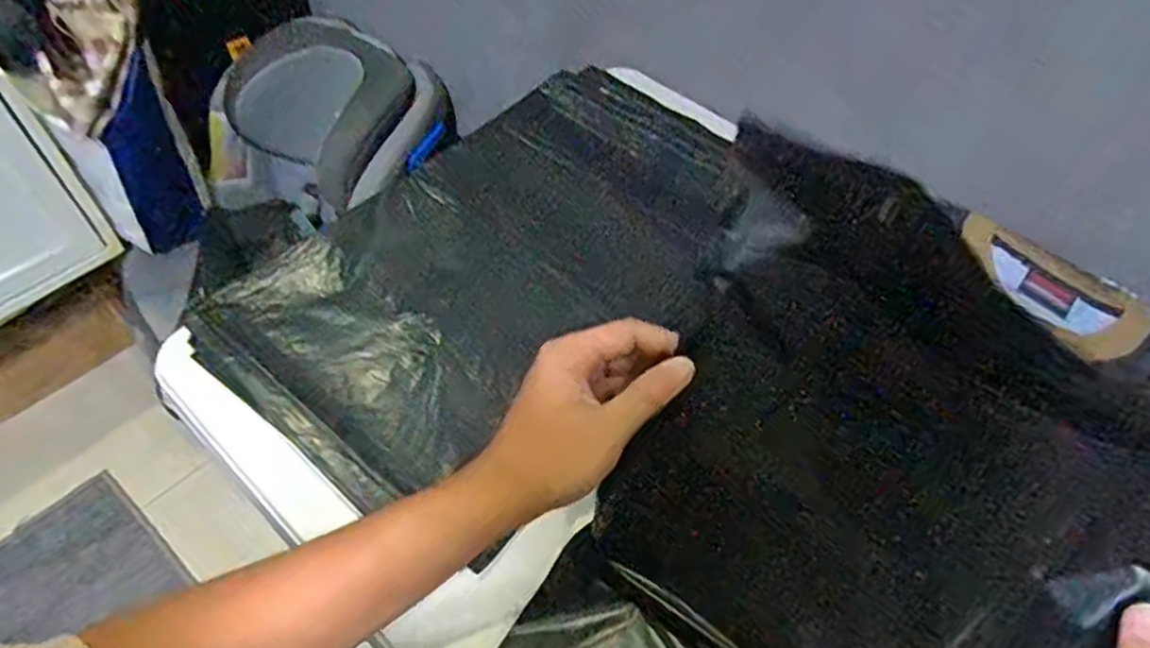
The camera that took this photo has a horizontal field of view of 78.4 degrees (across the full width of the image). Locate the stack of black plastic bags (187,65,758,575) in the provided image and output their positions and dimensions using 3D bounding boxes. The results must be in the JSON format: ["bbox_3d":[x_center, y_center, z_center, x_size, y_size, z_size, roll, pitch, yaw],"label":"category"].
[{"bbox_3d":[-0.054,-0.057,0.604,0.293,0.030,0.453,36,66,20],"label":"stack of black plastic bags"}]

